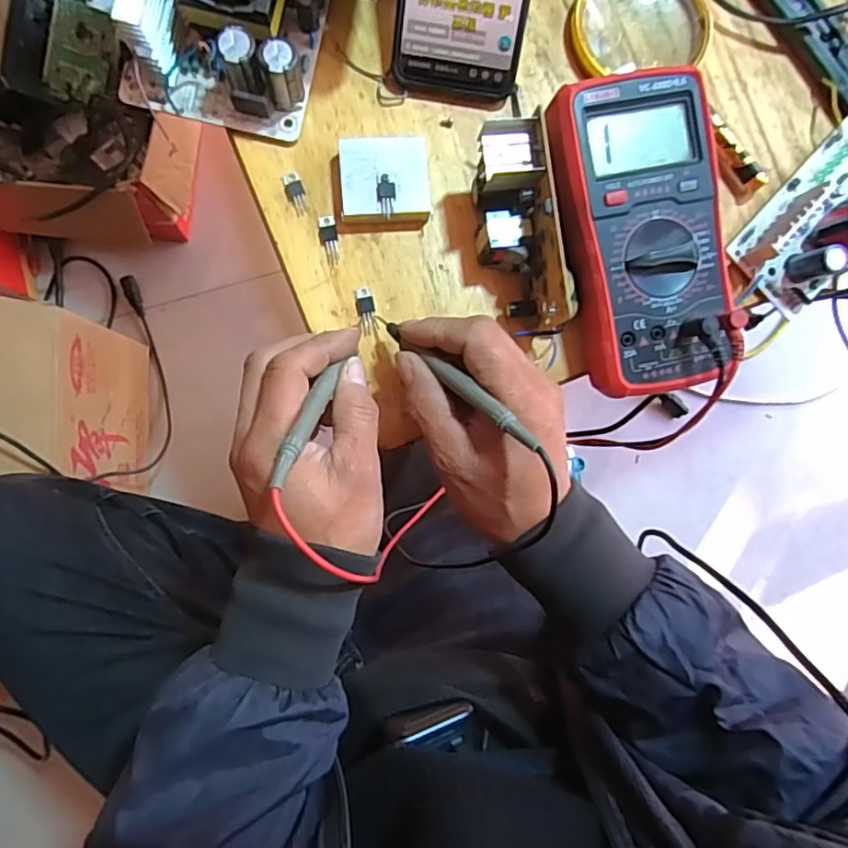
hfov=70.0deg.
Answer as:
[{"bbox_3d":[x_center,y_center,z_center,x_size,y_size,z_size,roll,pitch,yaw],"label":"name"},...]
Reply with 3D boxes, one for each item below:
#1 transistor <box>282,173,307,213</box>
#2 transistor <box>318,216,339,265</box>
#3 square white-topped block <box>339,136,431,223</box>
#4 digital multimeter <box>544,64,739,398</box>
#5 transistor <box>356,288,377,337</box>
[{"bbox_3d":[-0.080,-0.144,0.377,0.011,0.004,0.025,-14,89,-6],"label":"transistor"},{"bbox_3d":[-0.059,-0.115,0.378,0.010,0.004,0.030,-6,88,-5],"label":"transistor"},{"bbox_3d":[-0.024,-0.149,0.373,0.053,0.018,0.050,-2,88,-5],"label":"square white-topped block"},{"bbox_3d":[0.128,-0.108,0.362,0.091,0.047,0.175,-11,88,-6],"label":"digital multimeter"},{"bbox_3d":[-0.036,-0.071,0.377,0.011,0.004,0.029,-7,88,-5],"label":"transistor"}]

